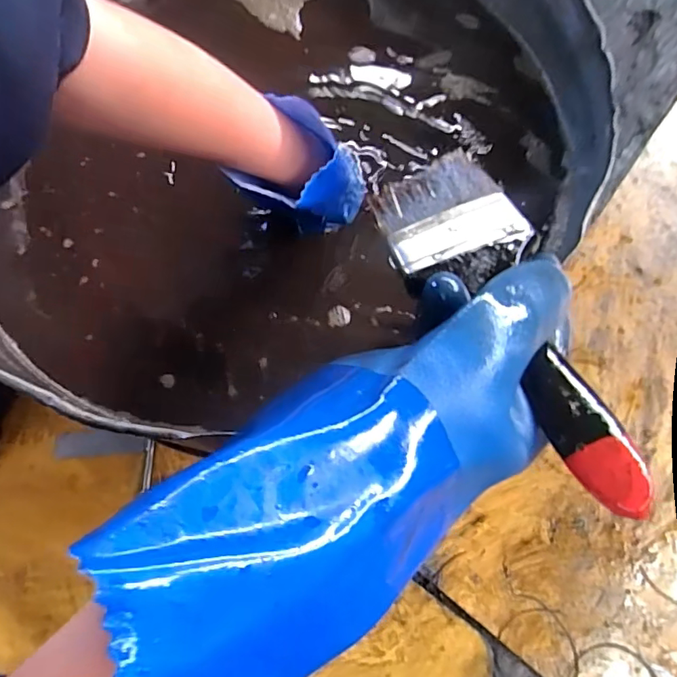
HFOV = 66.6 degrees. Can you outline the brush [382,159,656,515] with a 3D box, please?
[{"bbox_3d":[0.072,-0.018,0.239,0.063,0.011,0.203,-16,54,-3],"label":"brush"}]

